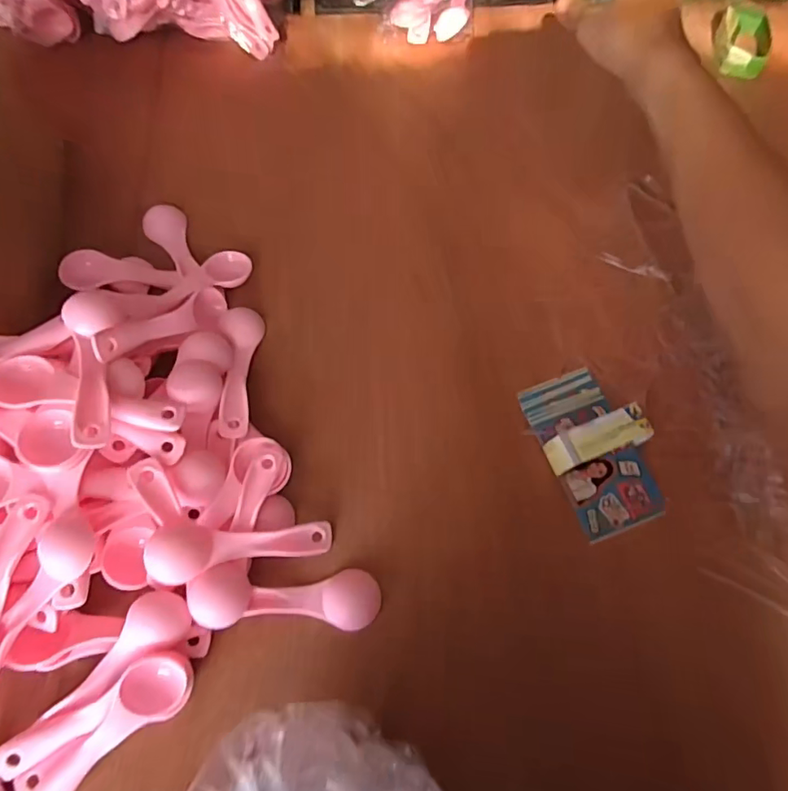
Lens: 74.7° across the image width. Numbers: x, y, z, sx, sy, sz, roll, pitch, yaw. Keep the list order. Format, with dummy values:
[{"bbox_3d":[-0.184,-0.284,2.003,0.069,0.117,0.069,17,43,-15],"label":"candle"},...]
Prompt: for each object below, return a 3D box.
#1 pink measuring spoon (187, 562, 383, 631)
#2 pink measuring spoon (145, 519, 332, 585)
[{"bbox_3d":[-0.067,0.128,0.328,0.116,0.013,0.036,7,68,-14],"label":"pink measuring spoon"},{"bbox_3d":[-0.094,0.095,0.325,0.110,0.013,0.033,3,66,-26],"label":"pink measuring spoon"}]

